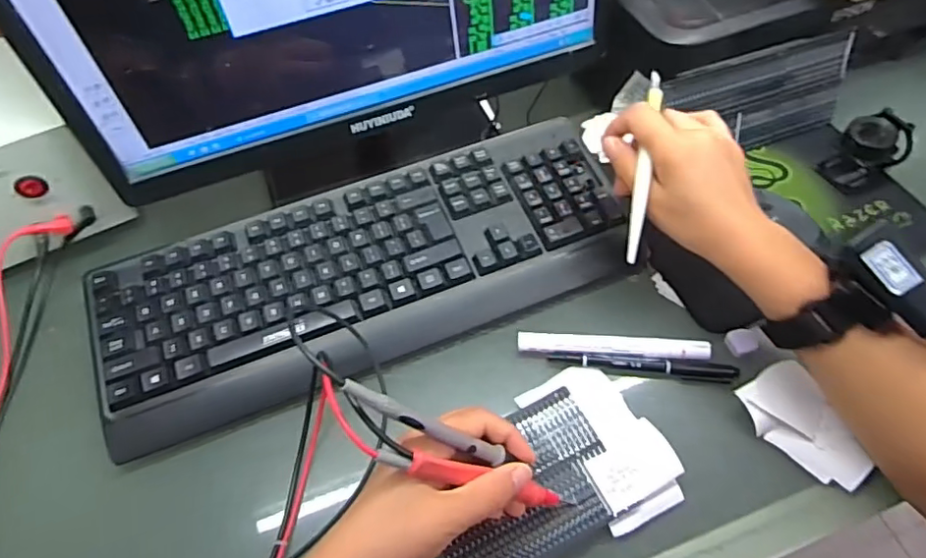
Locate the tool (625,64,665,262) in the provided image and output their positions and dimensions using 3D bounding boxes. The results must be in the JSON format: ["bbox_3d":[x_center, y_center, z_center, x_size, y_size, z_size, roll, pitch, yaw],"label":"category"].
[{"bbox_3d":[0.128,-0.082,0.404,0.010,0.008,0.152,10,73,9],"label":"tool"}]

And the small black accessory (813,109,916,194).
[{"bbox_3d":[0.366,-0.115,0.520,0.058,0.056,0.052,-38,63,-20],"label":"small black accessory"}]

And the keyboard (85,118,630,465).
[{"bbox_3d":[-0.072,-0.008,0.473,0.429,0.041,0.154,-20,58,-10],"label":"keyboard"}]

